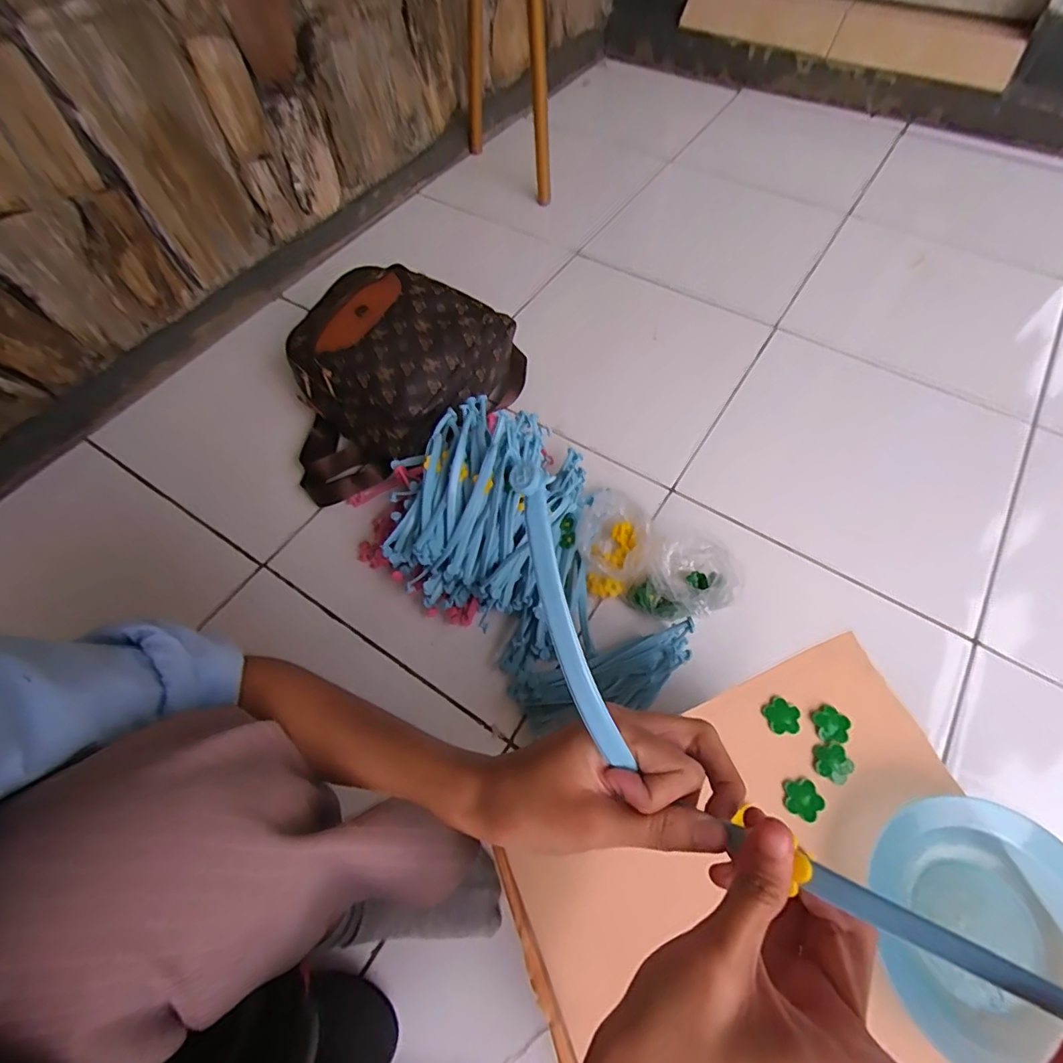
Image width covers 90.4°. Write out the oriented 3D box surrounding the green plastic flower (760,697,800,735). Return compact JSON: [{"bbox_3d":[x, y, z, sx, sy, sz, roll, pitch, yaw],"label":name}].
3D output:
[{"bbox_3d":[0.169,0.125,0.357,0.022,0.004,0.024,-1,61,1],"label":"green plastic flower"}]

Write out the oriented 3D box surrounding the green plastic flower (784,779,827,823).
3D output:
[{"bbox_3d":[0.171,0.168,0.332,0.023,0.004,0.024,-1,61,1],"label":"green plastic flower"}]

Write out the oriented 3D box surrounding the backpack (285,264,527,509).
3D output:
[{"bbox_3d":[-0.211,-0.230,0.749,0.272,0.146,0.366,34,67,19],"label":"backpack"}]

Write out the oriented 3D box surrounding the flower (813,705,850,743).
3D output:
[{"bbox_3d":[0.201,0.128,0.352,0.022,0.004,0.022,10,61,7],"label":"flower"}]

